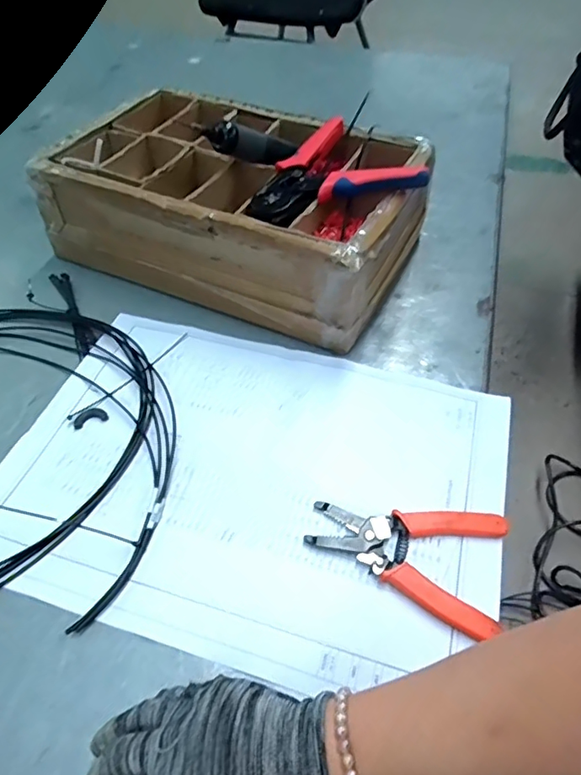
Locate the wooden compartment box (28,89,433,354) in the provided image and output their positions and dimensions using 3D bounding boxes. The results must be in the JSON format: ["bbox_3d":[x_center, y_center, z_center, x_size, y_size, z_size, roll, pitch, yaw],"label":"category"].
[{"bbox_3d":[-0.061,-0.220,0.621,0.399,0.128,0.251,20,52,18],"label":"wooden compartment box"}]

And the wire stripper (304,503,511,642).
[{"bbox_3d":[0.086,0.123,0.399,0.142,0.011,0.091,12,50,12],"label":"wire stripper"}]

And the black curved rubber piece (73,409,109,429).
[{"bbox_3d":[-0.186,0.028,0.489,0.031,0.004,0.017,-19,50,-15],"label":"black curved rubber piece"}]

